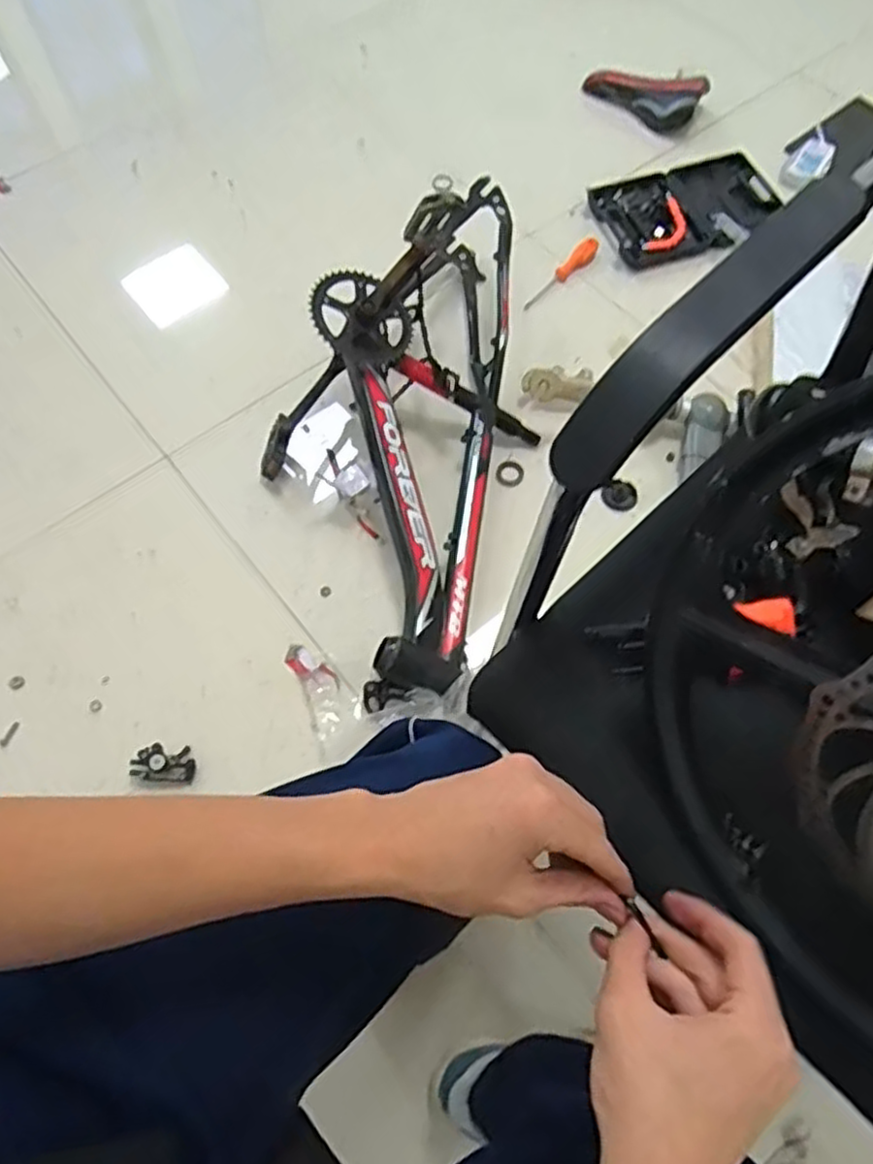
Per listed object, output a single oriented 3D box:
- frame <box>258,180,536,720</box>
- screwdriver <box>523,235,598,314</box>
[{"bbox_3d":[-0.080,-0.277,1.125,0.388,0.227,0.882,1,65,1],"label":"frame"},{"bbox_3d":[0.236,-0.576,1.373,0.033,0.033,0.206,34,69,14],"label":"screwdriver"}]

